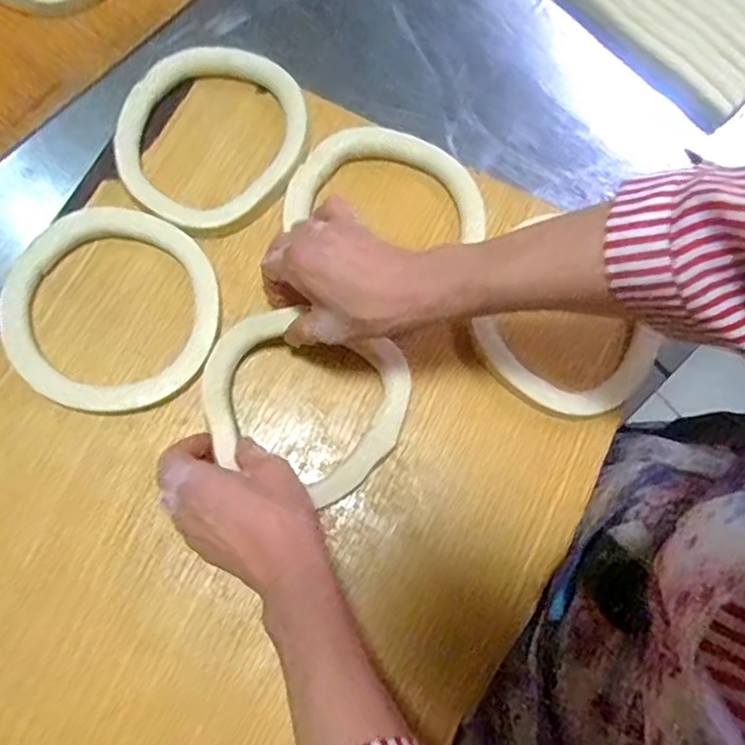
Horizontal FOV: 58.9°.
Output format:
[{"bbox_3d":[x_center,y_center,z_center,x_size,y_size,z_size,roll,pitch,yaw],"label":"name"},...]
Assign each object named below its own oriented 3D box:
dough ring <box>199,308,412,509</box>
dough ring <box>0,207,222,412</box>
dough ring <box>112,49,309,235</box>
[{"bbox_3d":[-0.049,0.021,0.477,0.143,0.034,0.120,16,75,2],"label":"dough ring"},{"bbox_3d":[-0.191,-0.047,0.491,0.154,0.014,0.151,1,75,-2],"label":"dough ring"},{"bbox_3d":[-0.128,-0.189,0.527,0.137,0.019,0.155,27,75,5],"label":"dough ring"}]

